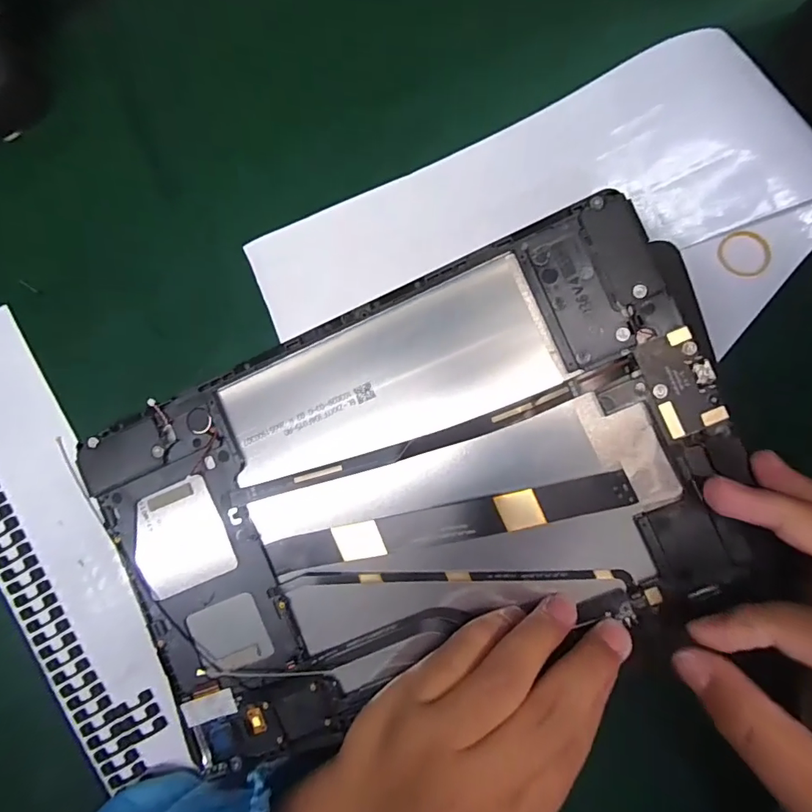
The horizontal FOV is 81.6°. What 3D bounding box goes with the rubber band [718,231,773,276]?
[{"bbox_3d":[0.136,-0.062,0.189,0.016,0.004,0.021,-36,85,5],"label":"rubber band"}]

